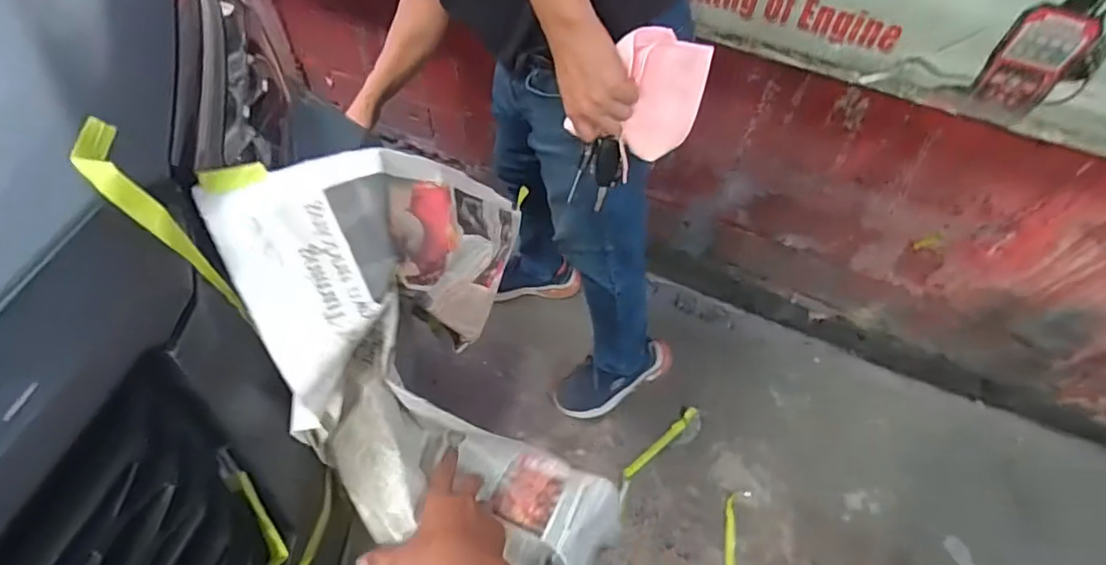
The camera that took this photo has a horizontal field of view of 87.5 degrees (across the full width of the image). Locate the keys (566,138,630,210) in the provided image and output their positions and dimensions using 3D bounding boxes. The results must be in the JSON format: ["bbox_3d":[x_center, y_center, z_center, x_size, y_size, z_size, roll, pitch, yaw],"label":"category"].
[{"bbox_3d":[0.061,-0.143,0.771,0.070,0.125,0.035,3,58,-1],"label":"keys"}]

